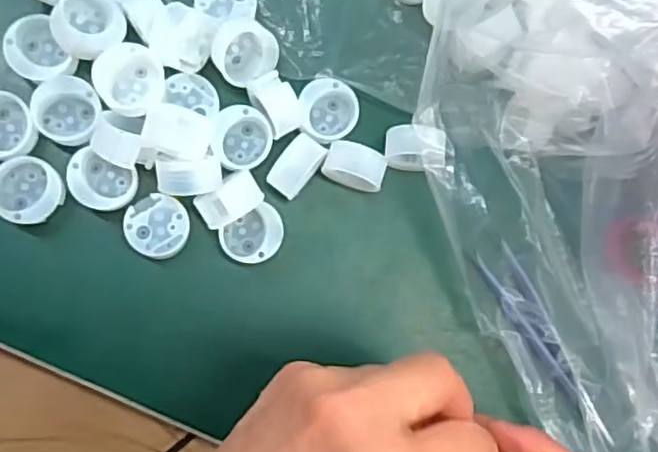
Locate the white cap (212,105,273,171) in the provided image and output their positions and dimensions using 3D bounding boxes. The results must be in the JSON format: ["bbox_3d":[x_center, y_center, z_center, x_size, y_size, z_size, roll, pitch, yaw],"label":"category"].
[{"bbox_3d":[-0.038,-0.038,0.289,0.025,0.015,0.027,0,87,-10],"label":"white cap"}]

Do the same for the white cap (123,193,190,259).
[{"bbox_3d":[-0.072,0.000,0.281,0.025,0.010,0.026,0,87,-10],"label":"white cap"}]

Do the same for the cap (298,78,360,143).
[{"bbox_3d":[-0.001,-0.051,0.296,0.027,0.014,0.028,0,87,-10],"label":"cap"}]

